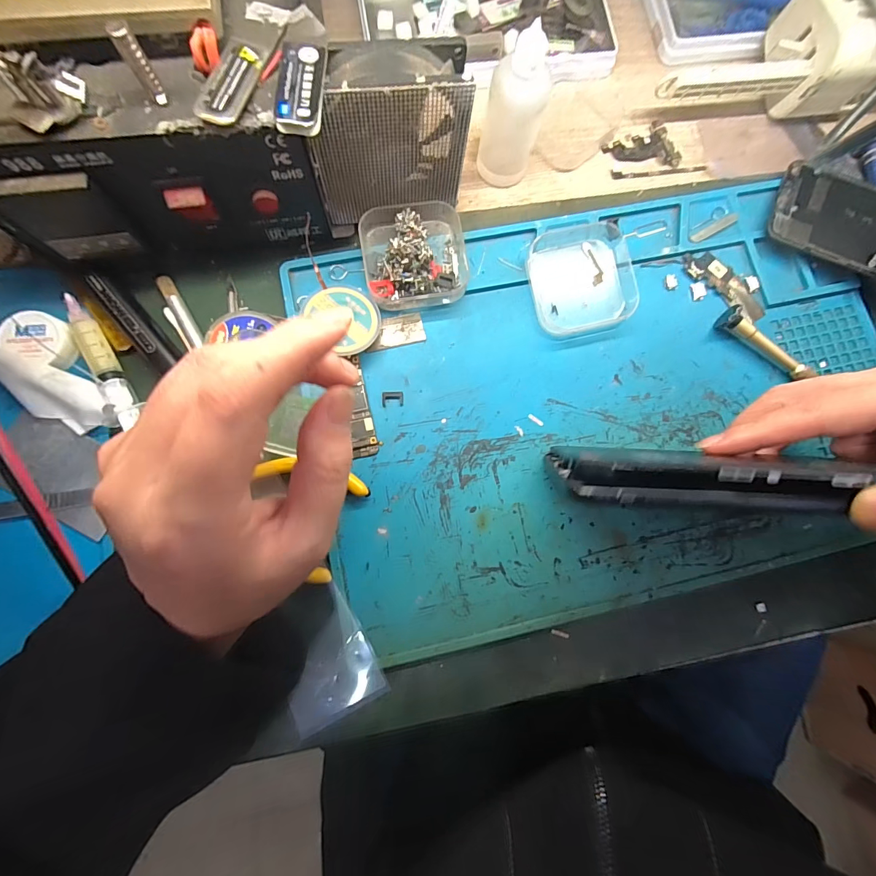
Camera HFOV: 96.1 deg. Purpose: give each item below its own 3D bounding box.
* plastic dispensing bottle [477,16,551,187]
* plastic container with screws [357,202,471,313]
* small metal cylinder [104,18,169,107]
[{"bbox_3d":[0.047,-0.195,0.236,0.034,0.078,0.037,14,81,0],"label":"plastic dispensing bottle"},{"bbox_3d":[-0.014,-0.113,0.244,0.062,0.023,0.061,-10,82,-4],"label":"plastic container with screws"},{"bbox_3d":[-0.117,-0.146,0.155,0.007,0.027,0.006,-31,85,-7],"label":"small metal cylinder"}]

